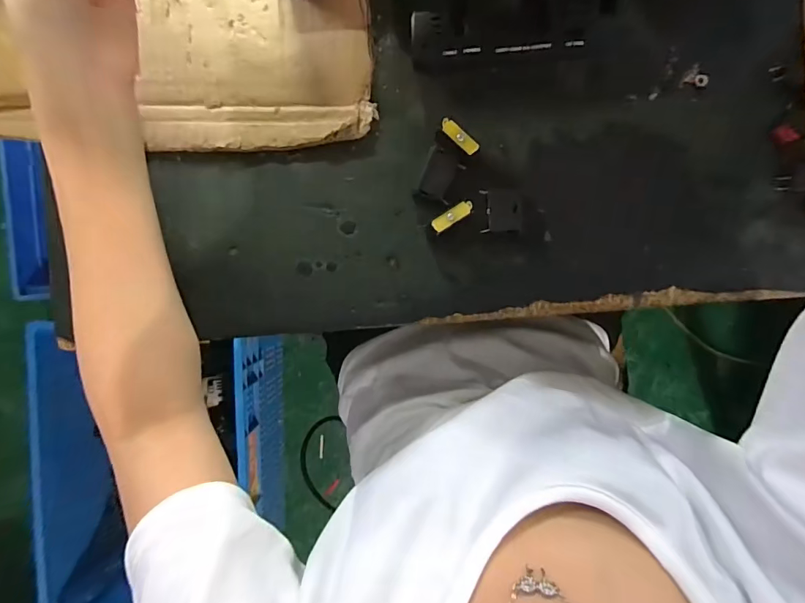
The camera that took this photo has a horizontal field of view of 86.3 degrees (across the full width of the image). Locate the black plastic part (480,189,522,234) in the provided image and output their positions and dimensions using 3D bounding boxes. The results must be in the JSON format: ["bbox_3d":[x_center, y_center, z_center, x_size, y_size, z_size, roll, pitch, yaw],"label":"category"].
[{"bbox_3d":[0.072,-0.065,0.307,0.029,0.011,0.030,0,93,2],"label":"black plastic part"}]

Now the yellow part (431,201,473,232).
[{"bbox_3d":[0.034,-0.059,0.295,0.030,0.004,0.009,-32,97,2],"label":"yellow part"}]

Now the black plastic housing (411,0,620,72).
[{"bbox_3d":[0.076,-0.193,0.296,0.136,0.016,0.059,-4,93,2],"label":"black plastic housing"}]

